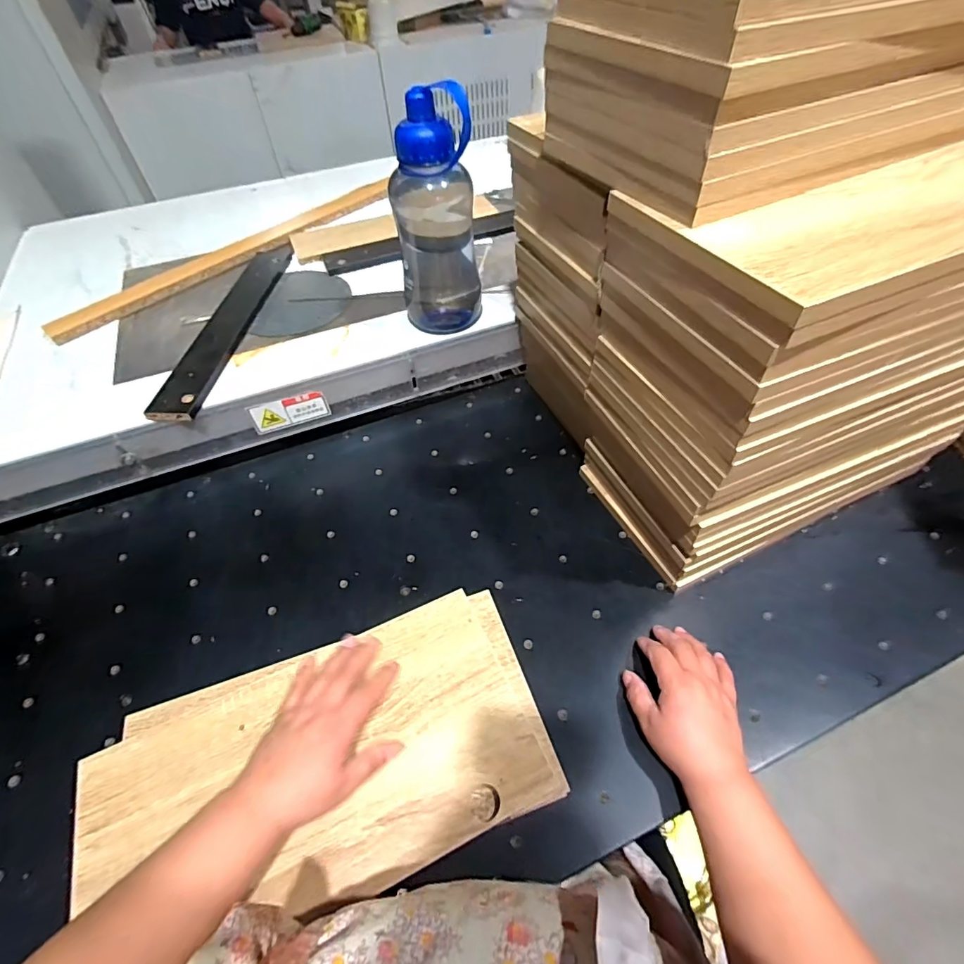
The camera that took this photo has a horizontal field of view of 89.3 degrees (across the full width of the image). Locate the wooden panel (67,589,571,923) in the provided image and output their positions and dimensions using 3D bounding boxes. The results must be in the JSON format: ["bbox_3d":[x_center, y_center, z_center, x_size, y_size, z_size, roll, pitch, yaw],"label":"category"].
[{"bbox_3d":[-0.138,0.240,0.424,0.382,0.018,0.202,-16,53,-10],"label":"wooden panel"}]

